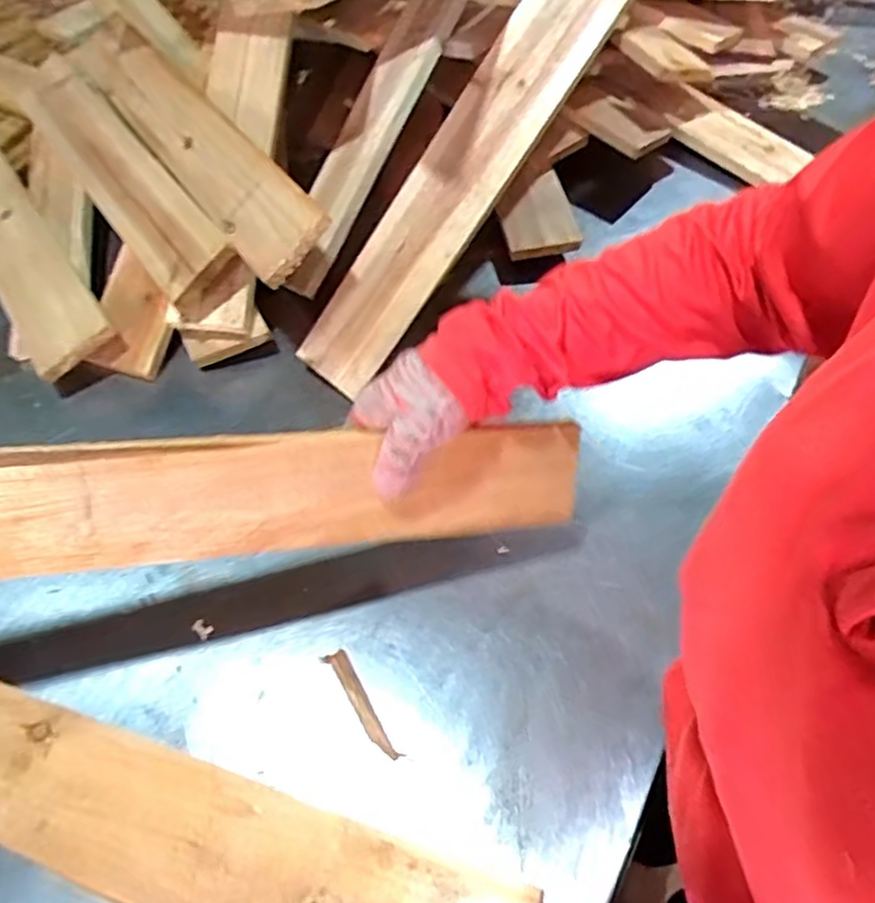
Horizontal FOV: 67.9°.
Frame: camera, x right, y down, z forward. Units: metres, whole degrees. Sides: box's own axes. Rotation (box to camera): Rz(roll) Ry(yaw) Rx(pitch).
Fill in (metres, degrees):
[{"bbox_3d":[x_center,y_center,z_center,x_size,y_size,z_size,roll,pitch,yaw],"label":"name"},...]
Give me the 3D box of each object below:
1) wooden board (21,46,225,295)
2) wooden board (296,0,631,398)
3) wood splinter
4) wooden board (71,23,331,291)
[{"bbox_3d":[-0.367,-0.325,0.717,0.083,0.020,0.513,-45,59,2],"label":"wooden board"},{"bbox_3d":[0.029,-0.257,0.568,0.077,0.014,0.470,38,105,6],"label":"wooden board"},{"bbox_3d":[-0.055,0.184,0.474,0.016,0.005,0.088,-32,61,-17],"label":"wood splinter"},{"bbox_3d":[-0.276,-0.349,0.685,0.081,0.031,0.561,-46,59,8],"label":"wooden board"}]

